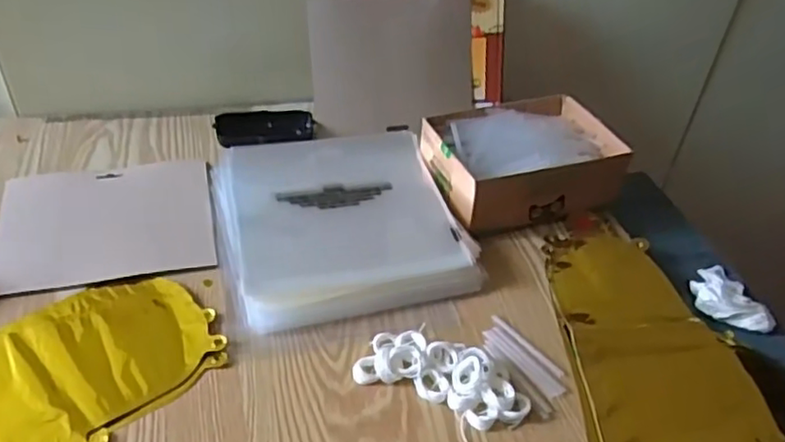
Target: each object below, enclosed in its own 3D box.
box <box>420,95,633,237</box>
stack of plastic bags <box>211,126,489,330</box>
[{"bbox_3d":[0.133,-0.064,0.689,0.189,0.064,0.145,-12,43,-19],"label":"box"},{"bbox_3d":[-0.053,-0.004,0.637,0.217,0.031,0.224,-8,42,-15],"label":"stack of plastic bags"}]

